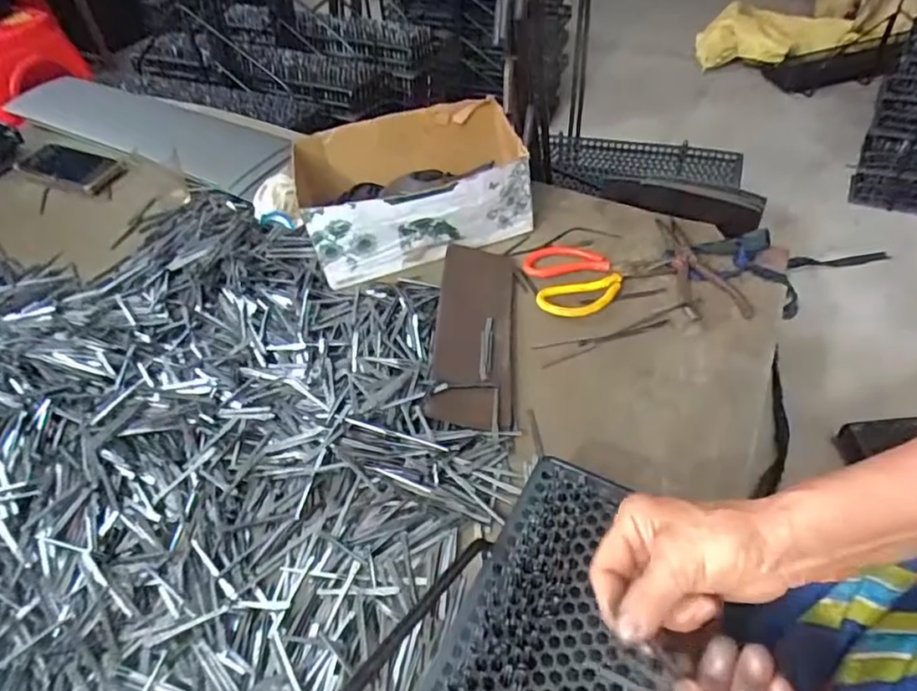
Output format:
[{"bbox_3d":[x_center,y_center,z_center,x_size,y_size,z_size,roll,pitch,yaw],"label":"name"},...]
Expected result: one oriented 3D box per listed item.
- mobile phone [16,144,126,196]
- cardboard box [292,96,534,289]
[{"bbox_3d":[-0.655,-0.304,1.005,0.192,0.011,0.084,19,53,15],"label":"mobile phone"},{"bbox_3d":[-0.057,-0.216,0.789,0.297,0.107,0.207,-13,47,-5],"label":"cardboard box"}]

